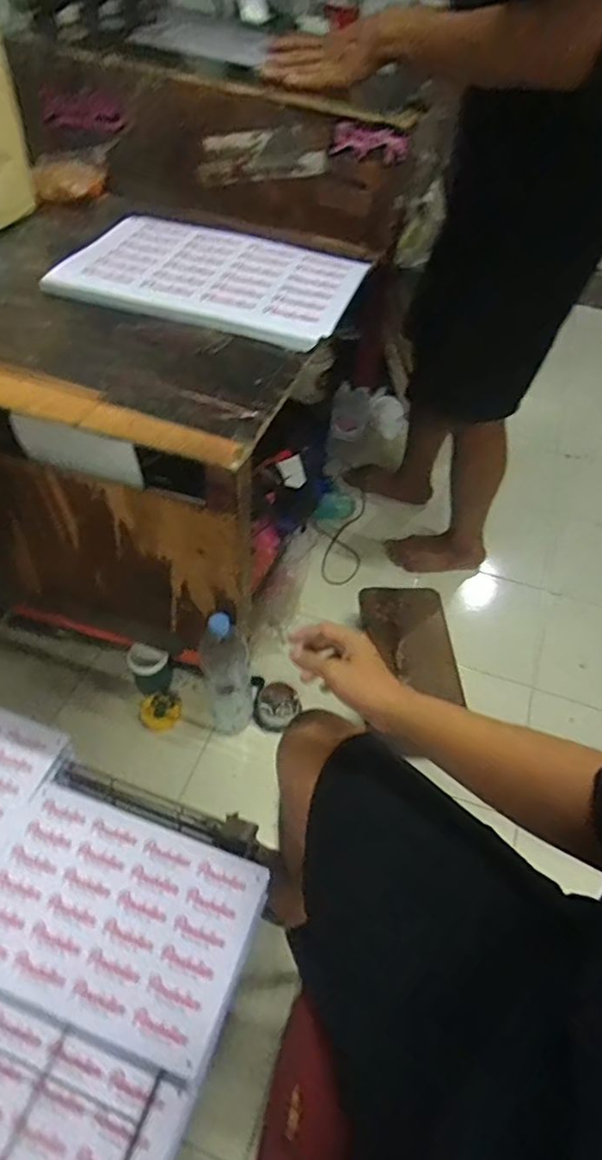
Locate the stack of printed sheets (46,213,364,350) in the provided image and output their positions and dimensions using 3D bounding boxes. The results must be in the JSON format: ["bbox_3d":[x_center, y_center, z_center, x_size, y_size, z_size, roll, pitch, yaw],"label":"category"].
[{"bbox_3d":[-0.109,-0.374,0.739,0.343,0.016,0.237,15,51,9],"label":"stack of printed sheets"}]

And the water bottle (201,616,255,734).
[{"bbox_3d":[-0.132,0.160,1.070,0.086,0.313,0.085,-8,51,-10],"label":"water bottle"}]

